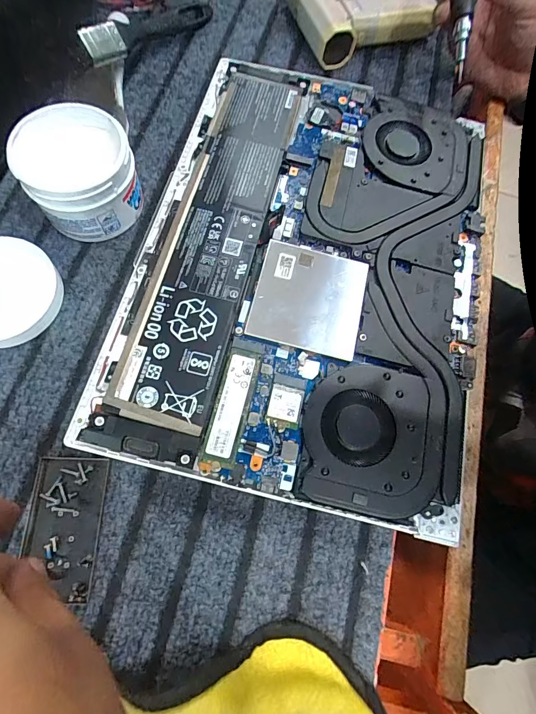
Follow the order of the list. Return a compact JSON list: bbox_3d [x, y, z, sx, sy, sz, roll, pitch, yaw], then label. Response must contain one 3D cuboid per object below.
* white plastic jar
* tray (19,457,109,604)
[{"bbox_3d":[-0.131,-0.131,0.266,0.072,0.052,0.068,2,72,-5],"label":"white plastic jar"},{"bbox_3d":[-0.124,0.101,0.226,0.042,0.008,0.077,2,72,-5],"label":"tray"}]

